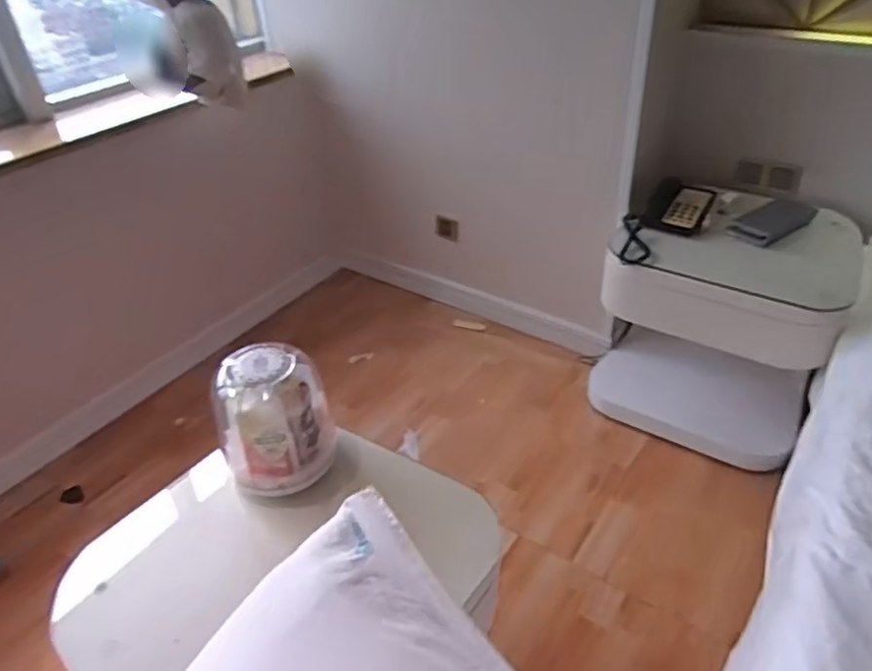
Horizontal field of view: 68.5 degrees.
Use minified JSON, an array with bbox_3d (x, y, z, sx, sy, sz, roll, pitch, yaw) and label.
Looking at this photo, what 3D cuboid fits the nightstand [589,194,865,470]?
[{"bbox_3d":[0.798,-0.042,1.826,0.572,0.554,0.556,23,44,30],"label":"nightstand"}]

